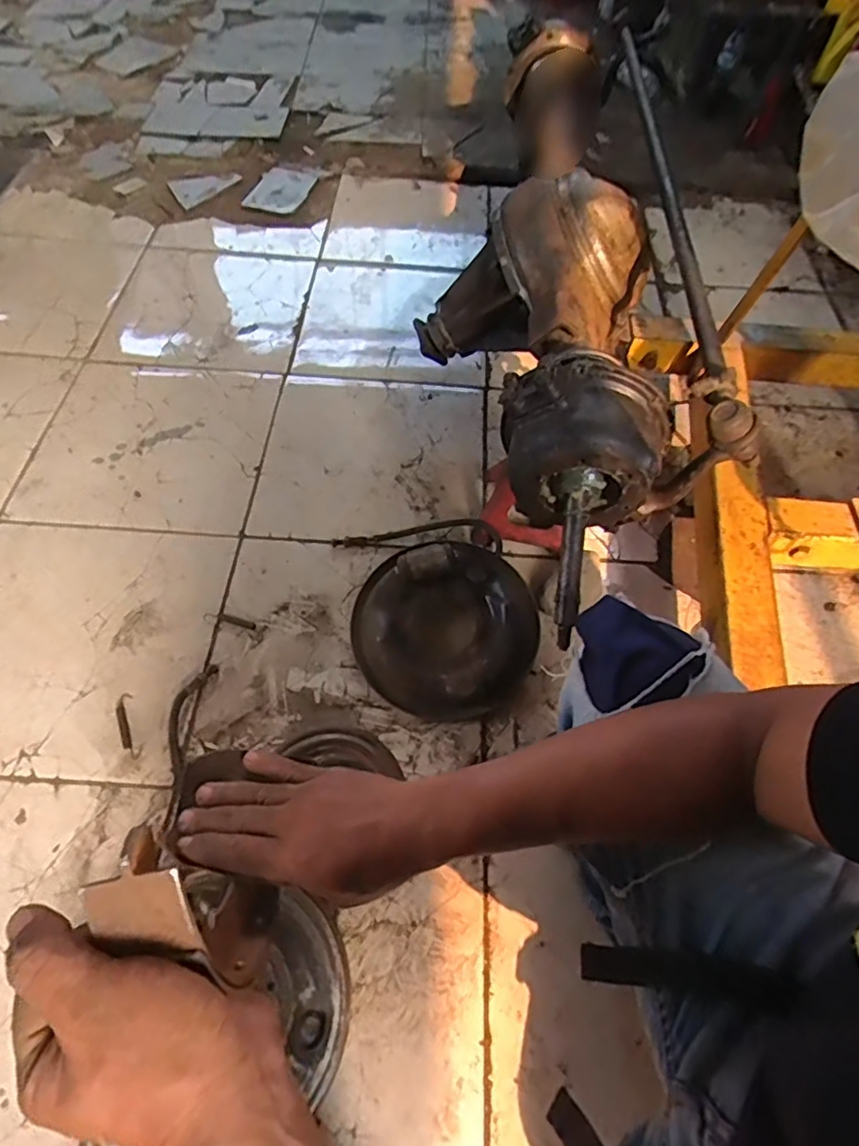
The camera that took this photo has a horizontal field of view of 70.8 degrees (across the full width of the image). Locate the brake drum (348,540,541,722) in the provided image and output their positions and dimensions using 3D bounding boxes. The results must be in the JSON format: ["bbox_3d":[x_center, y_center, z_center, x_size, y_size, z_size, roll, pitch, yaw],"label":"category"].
[{"bbox_3d":[0.027,0.079,0.906,0.268,0.090,0.256,2,58,-2],"label":"brake drum"}]

